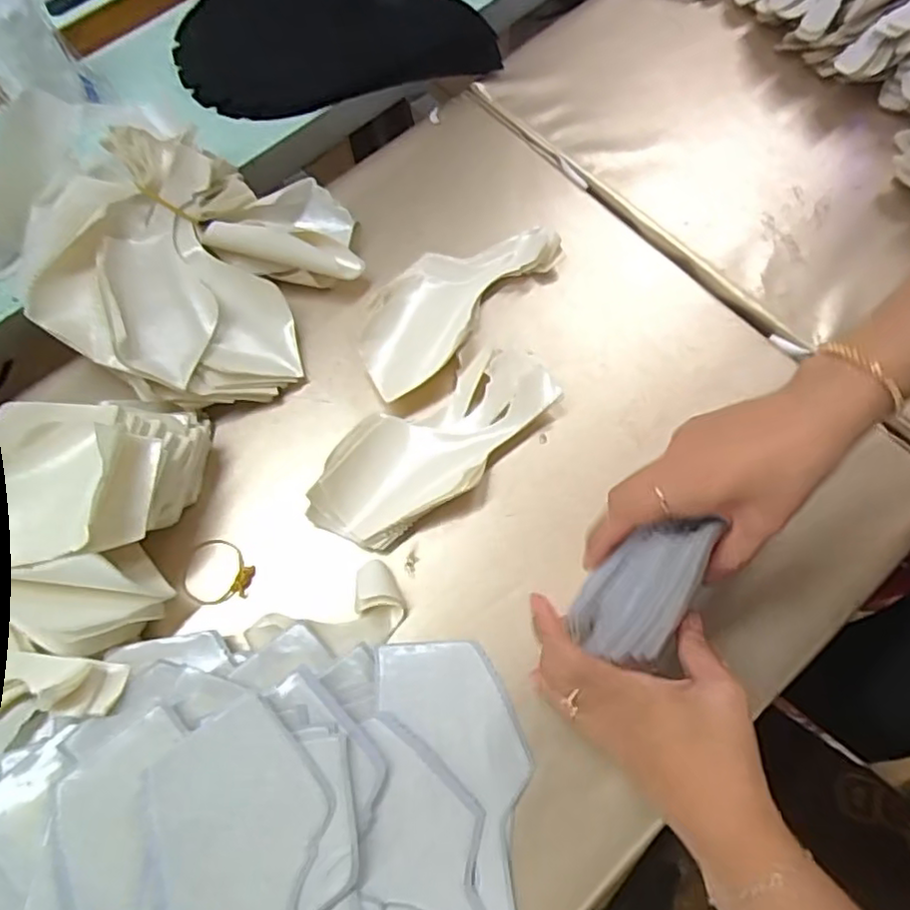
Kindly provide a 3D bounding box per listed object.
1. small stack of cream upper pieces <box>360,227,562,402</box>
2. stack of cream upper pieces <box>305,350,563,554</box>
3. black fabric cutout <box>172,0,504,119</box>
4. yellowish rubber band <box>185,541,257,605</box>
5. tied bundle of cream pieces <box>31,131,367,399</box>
[{"bbox_3d":[-0.005,-0.124,0.516,0.080,0.031,0.190,39,75,14],"label":"small stack of cream upper pieces"},{"bbox_3d":[-0.014,-0.008,0.477,0.192,0.030,0.084,-33,73,-11],"label":"stack of cream upper pieces"},{"bbox_3d":[-0.132,-0.387,0.600,0.261,0.024,0.233,42,75,14],"label":"black fabric cutout"},{"bbox_3d":[-0.164,0.080,0.458,0.049,0.006,0.045,-10,70,-3],"label":"yellowish rubber band"},{"bbox_3d":[-0.193,-0.144,0.498,0.196,0.091,0.202,0,70,1],"label":"tied bundle of cream pieces"}]

